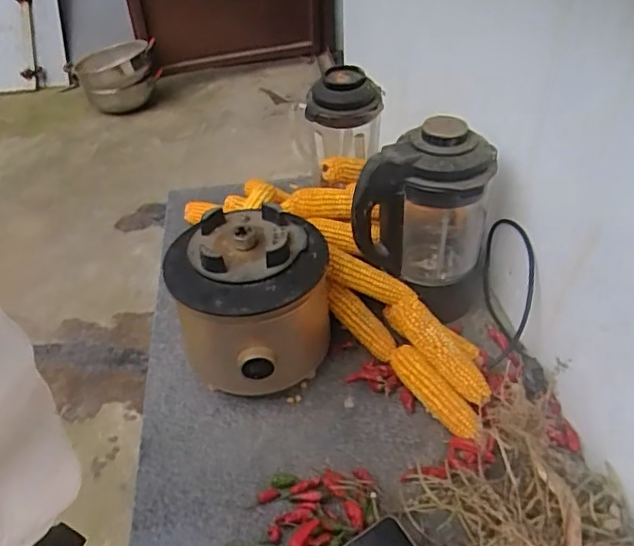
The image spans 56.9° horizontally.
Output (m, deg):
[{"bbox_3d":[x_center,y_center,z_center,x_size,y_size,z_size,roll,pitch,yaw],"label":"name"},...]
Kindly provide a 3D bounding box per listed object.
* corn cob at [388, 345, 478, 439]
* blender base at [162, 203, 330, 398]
[{"bbox_3d":[0.156,0.153,0.777,0.044,0.039,0.151,-26,46,-25],"label":"corn cob"},{"bbox_3d":[-0.093,0.046,0.813,0.195,0.215,0.193,-2,41,1],"label":"blender base"}]

